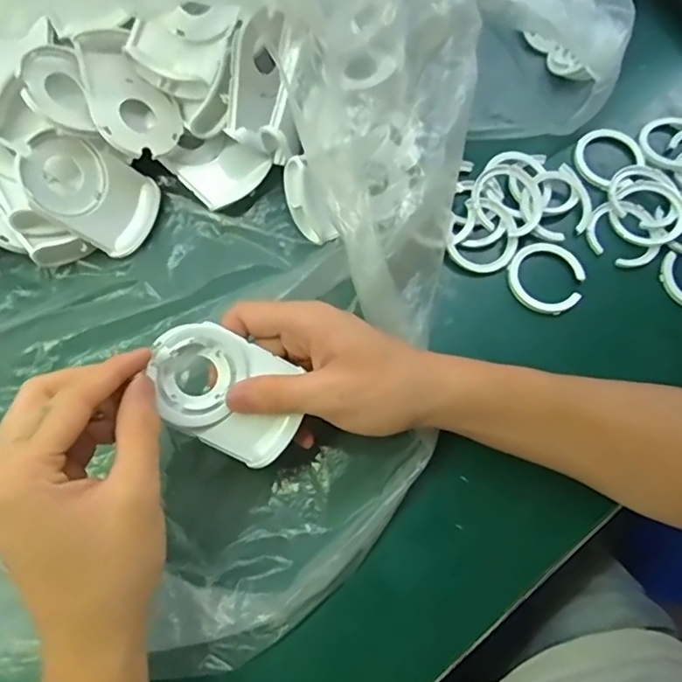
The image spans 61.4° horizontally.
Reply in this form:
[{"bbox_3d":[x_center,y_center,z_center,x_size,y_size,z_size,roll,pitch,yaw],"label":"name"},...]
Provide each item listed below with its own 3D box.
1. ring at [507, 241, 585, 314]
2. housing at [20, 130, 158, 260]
[{"bbox_3d":[0.139,-0.043,0.388,0.050,0.005,0.050,1,70,-2],"label":"ring"},{"bbox_3d":[-0.162,-0.094,0.365,0.025,0.082,0.057,5,69,45],"label":"housing"}]

